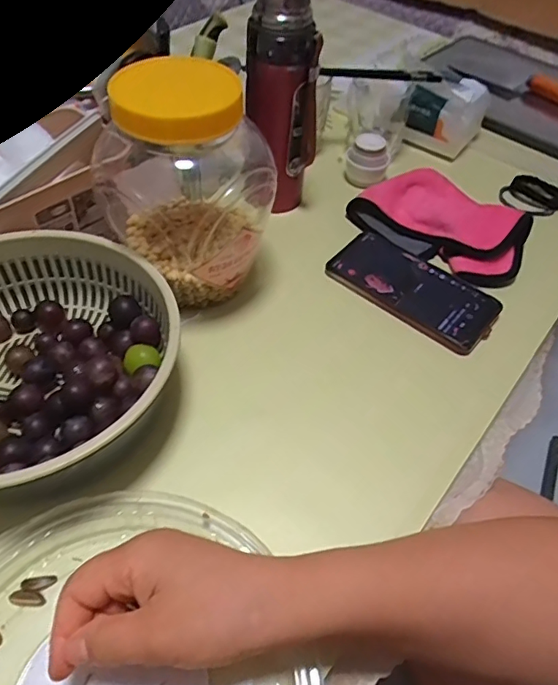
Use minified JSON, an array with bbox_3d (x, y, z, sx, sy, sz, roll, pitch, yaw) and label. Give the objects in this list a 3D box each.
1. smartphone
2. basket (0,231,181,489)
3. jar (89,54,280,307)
[{"bbox_3d":[0.132,-0.056,0.509,0.162,0.012,0.077,34,58,22],"label":"smartphone"},{"bbox_3d":[-0.189,0.015,0.389,0.218,0.067,0.222,-35,61,-26],"label":"basket"},{"bbox_3d":[-0.079,-0.126,0.452,0.142,0.199,0.125,19,53,13],"label":"jar"}]

